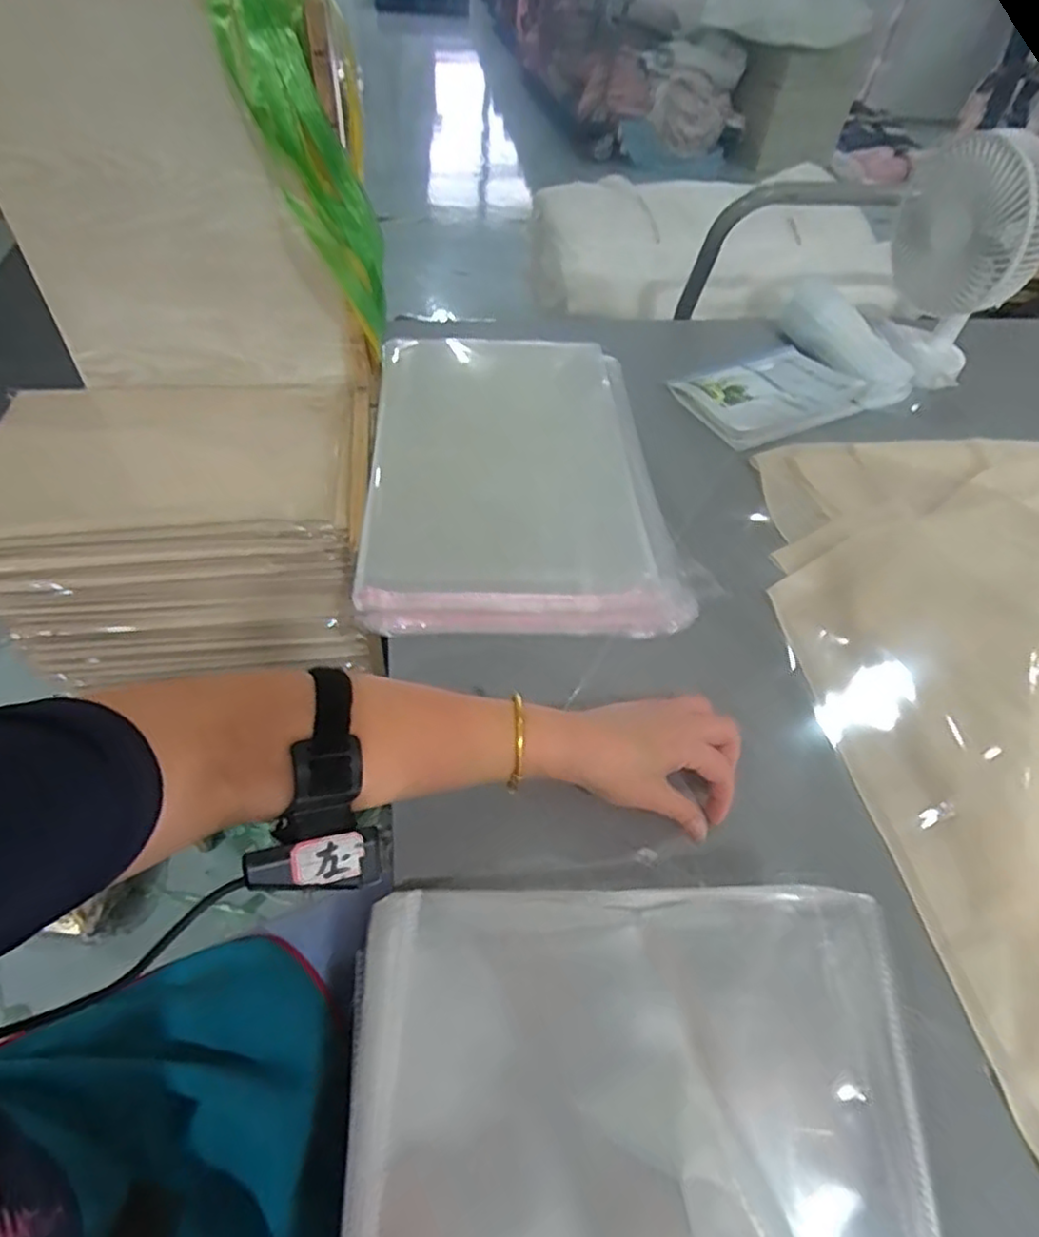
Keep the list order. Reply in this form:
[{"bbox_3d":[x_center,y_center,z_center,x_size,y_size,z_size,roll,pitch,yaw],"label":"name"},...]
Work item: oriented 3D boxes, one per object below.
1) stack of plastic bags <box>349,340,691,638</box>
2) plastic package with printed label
[{"bbox_3d":[-0.014,-0.172,0.715,0.291,0.025,0.475,-2,51,-7],"label":"stack of plastic bags"},{"bbox_3d":[0.309,-0.280,0.828,0.216,0.019,0.155,-19,55,-19],"label":"plastic package with printed label"}]

